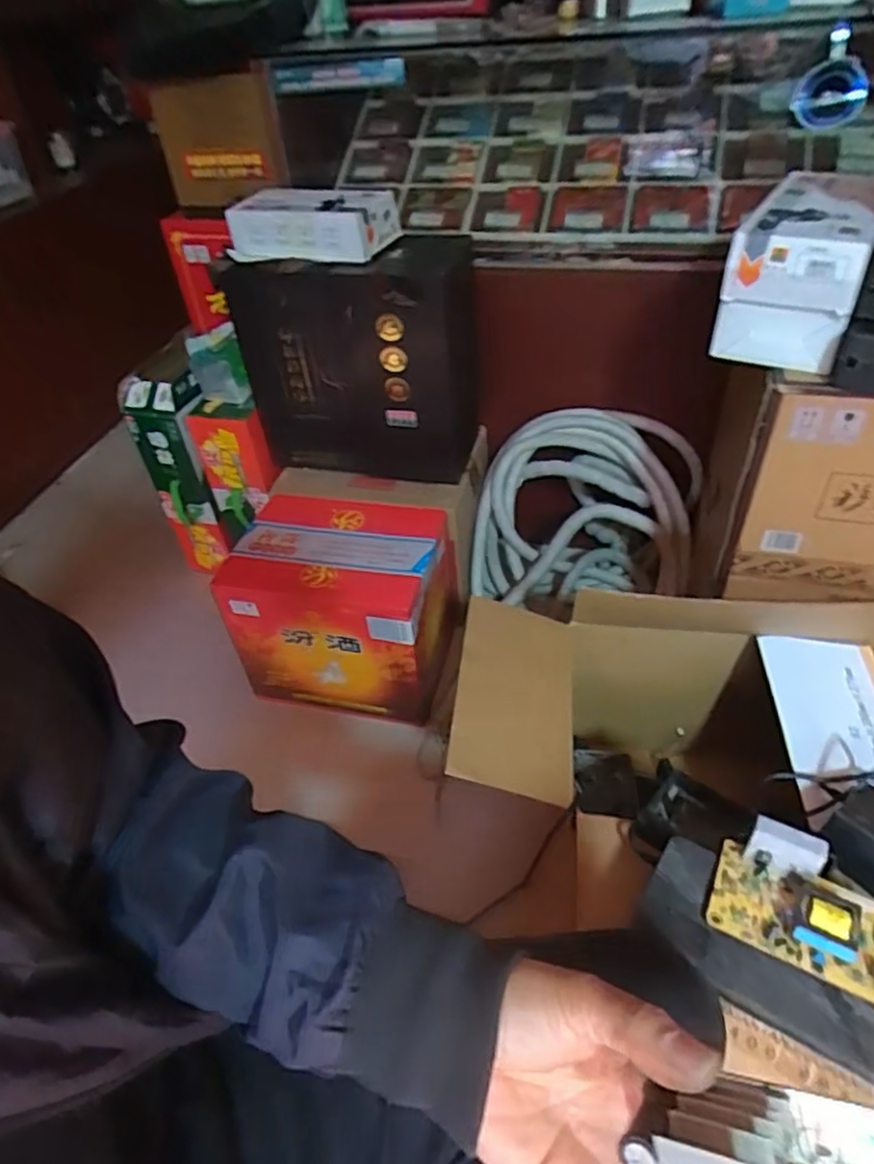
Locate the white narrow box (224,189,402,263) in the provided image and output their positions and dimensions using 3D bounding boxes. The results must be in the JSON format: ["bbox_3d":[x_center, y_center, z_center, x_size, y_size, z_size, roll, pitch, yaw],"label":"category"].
[{"bbox_3d":[-0.190,-0.536,1.006,0.243,0.075,0.111,6,45,12],"label":"white narrow box"}]

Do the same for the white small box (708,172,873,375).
[{"bbox_3d":[0.393,-0.333,0.723,0.119,0.132,0.201,21,50,26],"label":"white small box"}]

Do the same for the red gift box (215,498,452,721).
[{"bbox_3d":[-0.152,0.040,1.179,0.323,0.291,0.256,6,45,13],"label":"red gift box"}]

